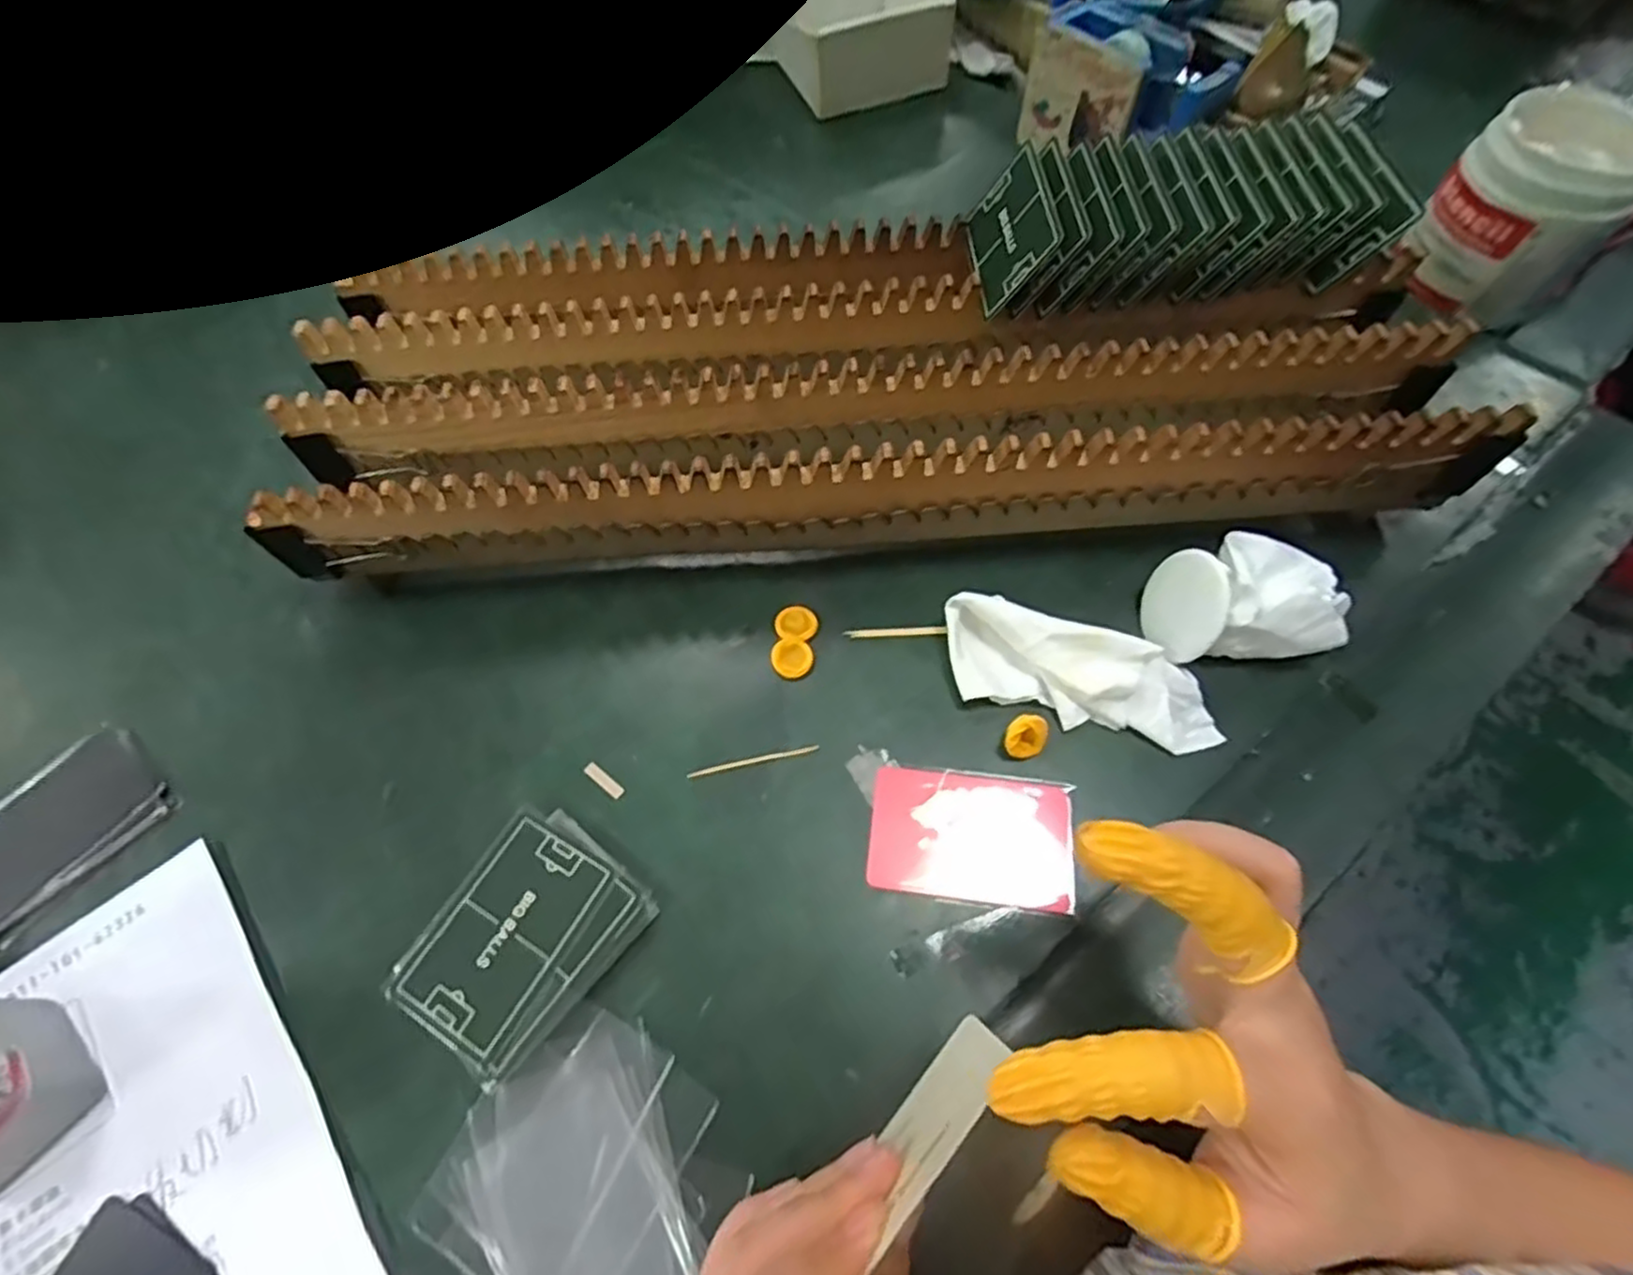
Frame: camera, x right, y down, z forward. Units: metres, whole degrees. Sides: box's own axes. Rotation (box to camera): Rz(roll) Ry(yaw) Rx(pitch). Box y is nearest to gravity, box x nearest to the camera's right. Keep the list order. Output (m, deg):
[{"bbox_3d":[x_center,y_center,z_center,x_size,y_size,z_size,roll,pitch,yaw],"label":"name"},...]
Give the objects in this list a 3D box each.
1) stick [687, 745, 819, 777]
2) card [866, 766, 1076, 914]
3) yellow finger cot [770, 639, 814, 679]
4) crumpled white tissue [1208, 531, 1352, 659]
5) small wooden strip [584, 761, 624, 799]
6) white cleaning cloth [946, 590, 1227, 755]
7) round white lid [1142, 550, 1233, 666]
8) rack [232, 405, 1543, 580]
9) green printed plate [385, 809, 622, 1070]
[{"bbox_3d":[-0.030,0.058,0.338,0.061,0.004,0.004,-10,63,-3],"label":"stick"},{"bbox_3d":[0.069,0.087,0.317,0.087,0.004,0.056,6,63,5],"label":"card"},{"bbox_3d":[-0.012,0.010,0.358,0.020,0.004,0.021,-1,63,2],"label":"yellow finger cot"},{"bbox_3d":[0.214,-0.017,0.345,0.051,0.043,0.054,-4,63,0],"label":"crumpled white tissue"},{"bbox_3d":[-0.099,0.066,0.334,0.022,0.004,0.006,36,69,18],"label":"small wooden strip"},{"bbox_3d":[0.124,0.017,0.337,0.128,0.028,0.043,15,64,9],"label":"white cleaning cloth"},{"bbox_3d":[0.173,-0.017,0.339,0.004,0.048,0.048,7,31,-18],"label":"round white lid"},{"bbox_3d":[0.027,-0.080,0.359,0.553,0.078,0.063,-3,63,0],"label":"rack"},{"bbox_3d":[-0.130,0.121,0.301,0.056,0.008,0.085,28,67,15],"label":"green printed plate"}]

